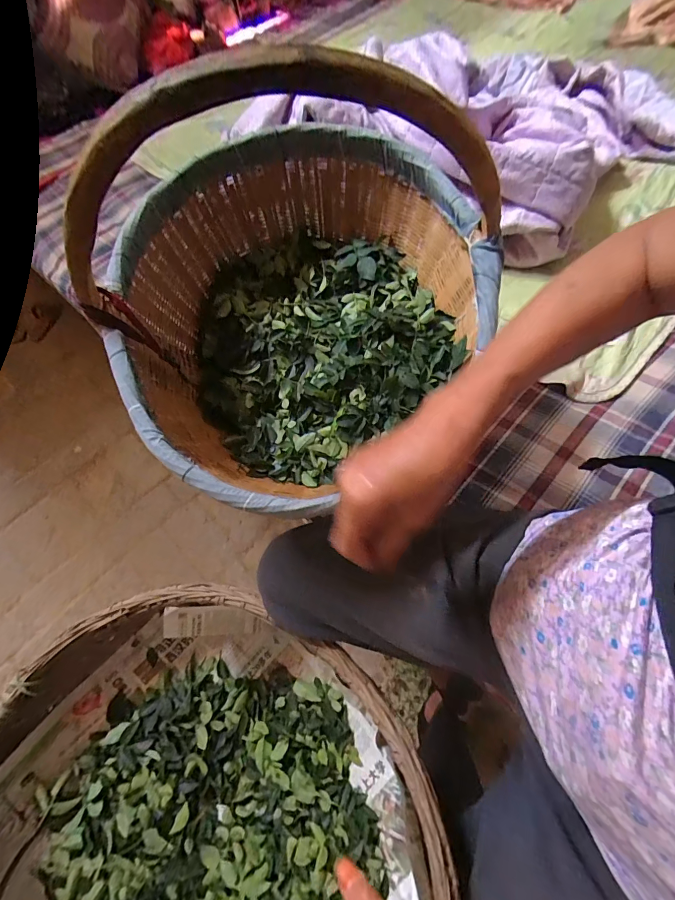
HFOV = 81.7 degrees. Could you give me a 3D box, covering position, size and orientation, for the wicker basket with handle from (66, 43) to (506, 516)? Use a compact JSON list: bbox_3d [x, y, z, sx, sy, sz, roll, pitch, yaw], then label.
[{"bbox_3d":[-0.050,-0.192,0.441,0.451,0.330,0.450,-41,67,-16],"label":"wicker basket with handle"}]

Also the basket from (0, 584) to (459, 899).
[{"bbox_3d":[-0.179,0.489,0.466,0.581,0.153,0.560,17,63,11],"label":"basket"}]

